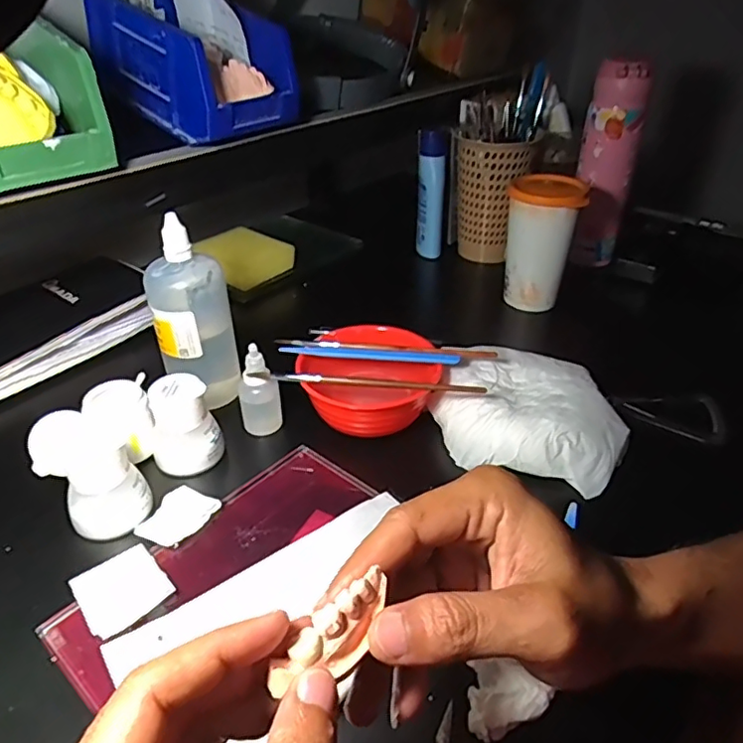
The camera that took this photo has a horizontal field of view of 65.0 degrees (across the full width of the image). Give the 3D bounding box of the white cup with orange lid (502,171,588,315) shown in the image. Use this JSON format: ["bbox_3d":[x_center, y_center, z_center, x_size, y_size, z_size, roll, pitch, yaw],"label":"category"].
[{"bbox_3d":[0.173,-0.133,0.610,0.071,0.124,0.069,9,37,10],"label":"white cup with orange lid"}]

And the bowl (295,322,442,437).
[{"bbox_3d":[-0.004,0.005,0.473,0.108,0.047,0.095,-7,37,-11],"label":"bowl"}]

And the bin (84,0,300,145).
[{"bbox_3d":[-0.155,-0.274,0.508,0.161,0.100,0.093,26,43,29],"label":"bin"}]

